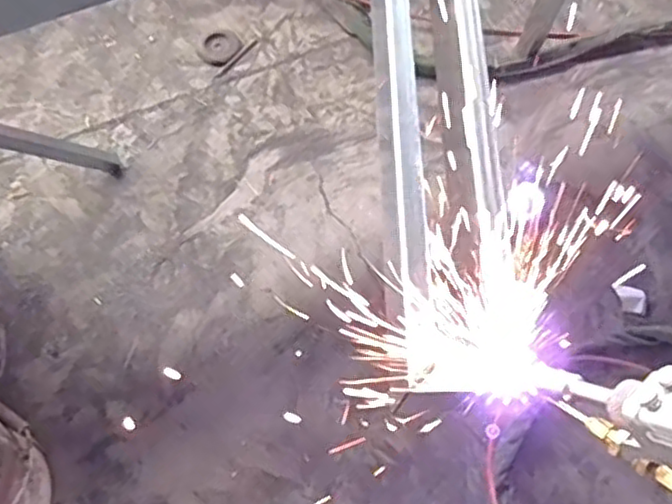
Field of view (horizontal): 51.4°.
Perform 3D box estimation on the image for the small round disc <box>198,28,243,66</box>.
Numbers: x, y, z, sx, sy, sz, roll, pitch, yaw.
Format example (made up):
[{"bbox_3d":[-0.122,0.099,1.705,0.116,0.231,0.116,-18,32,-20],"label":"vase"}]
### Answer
[{"bbox_3d":[-0.266,-0.466,1.572,0.095,0.007,0.089,1,67,-3],"label":"small round disc"}]

